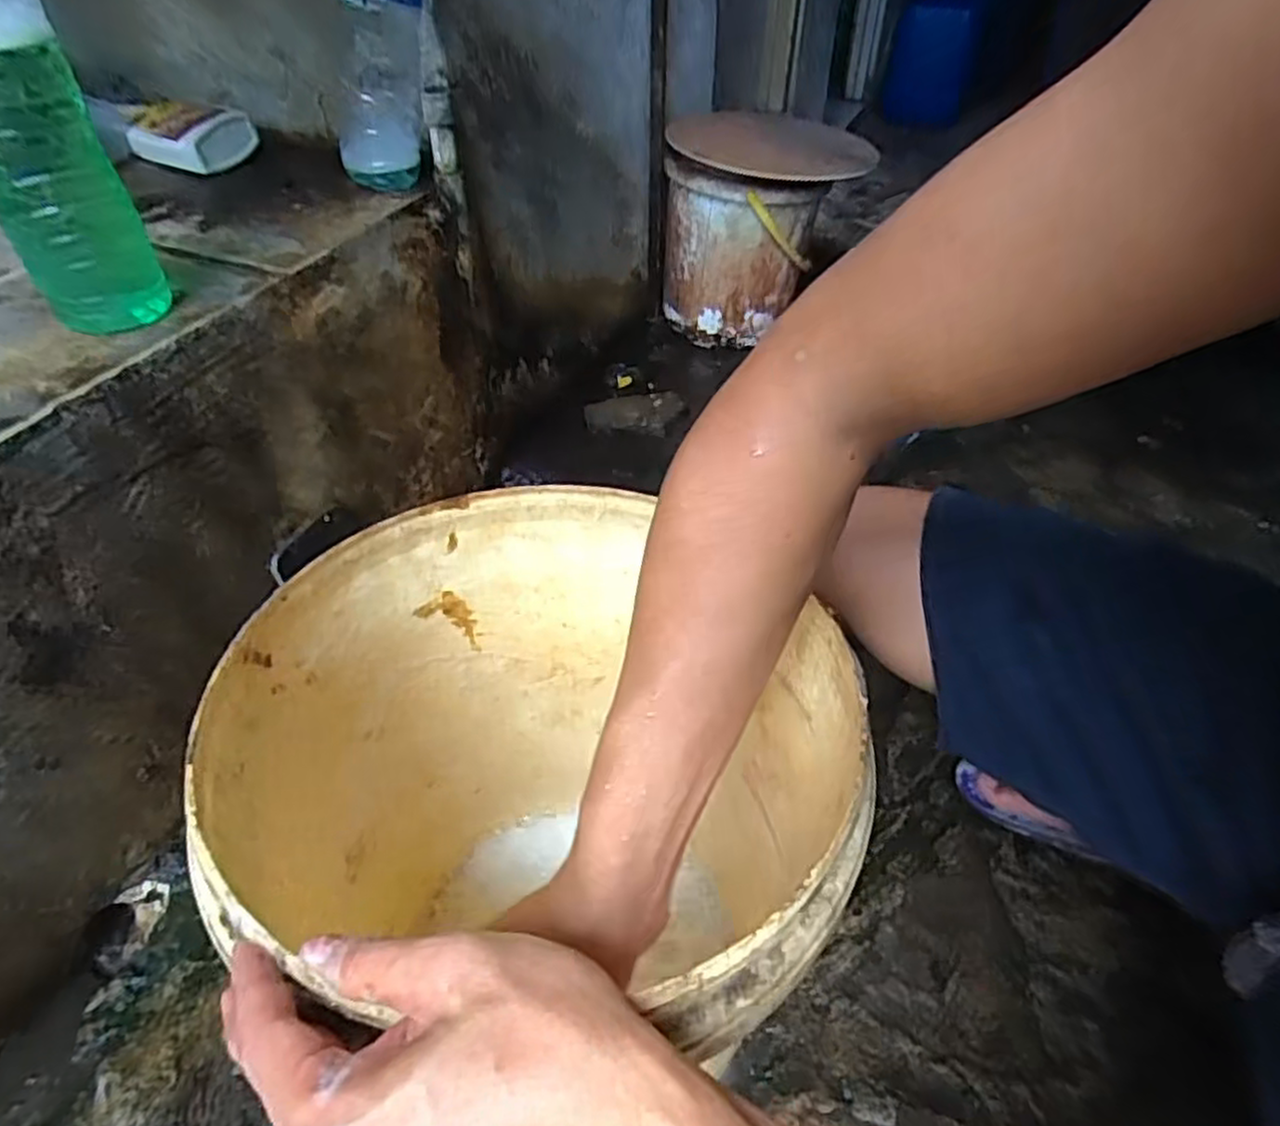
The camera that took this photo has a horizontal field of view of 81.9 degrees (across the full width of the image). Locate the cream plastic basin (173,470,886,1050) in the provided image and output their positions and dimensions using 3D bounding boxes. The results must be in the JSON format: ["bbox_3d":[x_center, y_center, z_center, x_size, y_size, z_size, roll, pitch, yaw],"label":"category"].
[{"bbox_3d":[-0.052,0.182,0.462,0.292,0.355,0.285,2,40,-1],"label":"cream plastic basin"}]

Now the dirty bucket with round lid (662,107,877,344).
[{"bbox_3d":[0.242,-0.679,1.490,0.374,0.368,0.363,4,45,3],"label":"dirty bucket with round lid"}]

